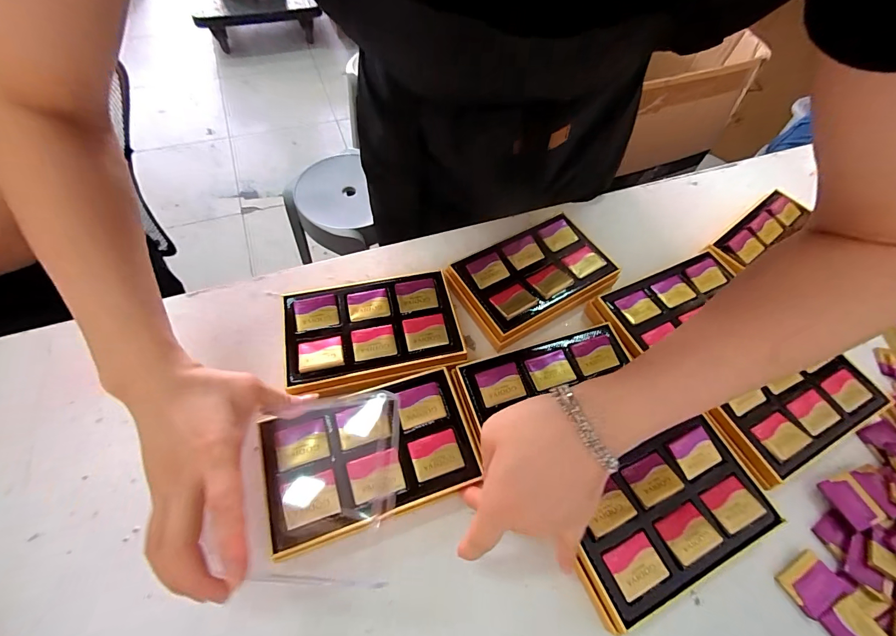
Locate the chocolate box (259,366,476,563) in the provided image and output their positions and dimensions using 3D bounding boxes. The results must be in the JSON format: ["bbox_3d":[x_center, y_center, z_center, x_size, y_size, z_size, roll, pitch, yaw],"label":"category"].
[{"bbox_3d":[-0.062,0.112,0.316,0.166,0.038,0.102,-15,63,-13],"label":"chocolate box"}]

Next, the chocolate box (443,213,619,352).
[{"bbox_3d":[0.094,-0.043,0.414,0.163,0.033,0.106,-27,66,-18],"label":"chocolate box"}]

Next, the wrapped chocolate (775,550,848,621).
[{"bbox_3d":[0.288,0.208,0.299,0.041,0.007,0.032,-27,66,-18],"label":"wrapped chocolate"}]

